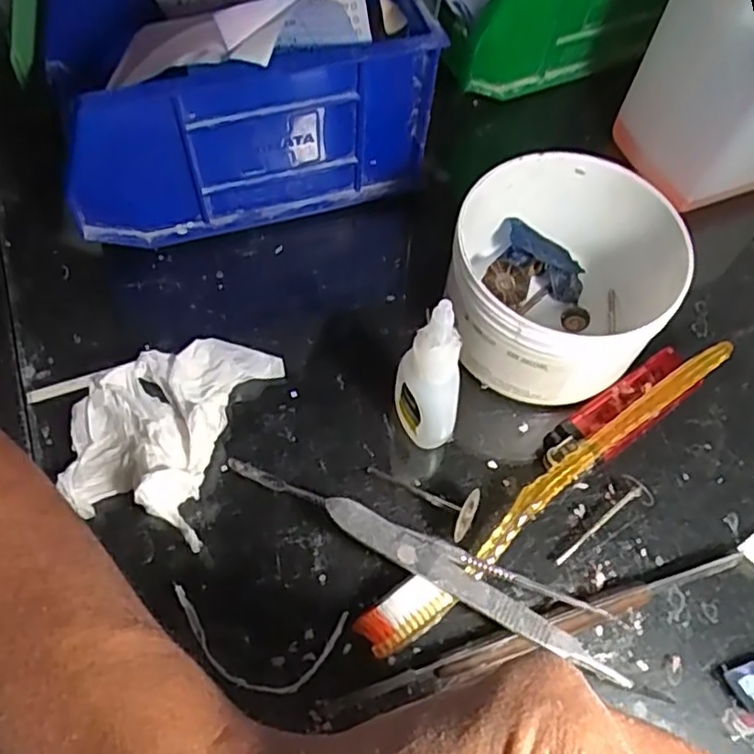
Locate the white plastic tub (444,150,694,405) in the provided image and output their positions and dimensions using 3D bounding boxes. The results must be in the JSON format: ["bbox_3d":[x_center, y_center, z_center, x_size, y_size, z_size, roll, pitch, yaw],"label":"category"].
[{"bbox_3d":[0.075,-0.040,0.291,0.088,0.063,0.089,1,62,-2],"label":"white plastic tub"}]

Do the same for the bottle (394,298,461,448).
[{"bbox_3d":[0.019,0.003,0.252,0.025,0.086,0.019,14,63,5],"label":"bottle"}]

